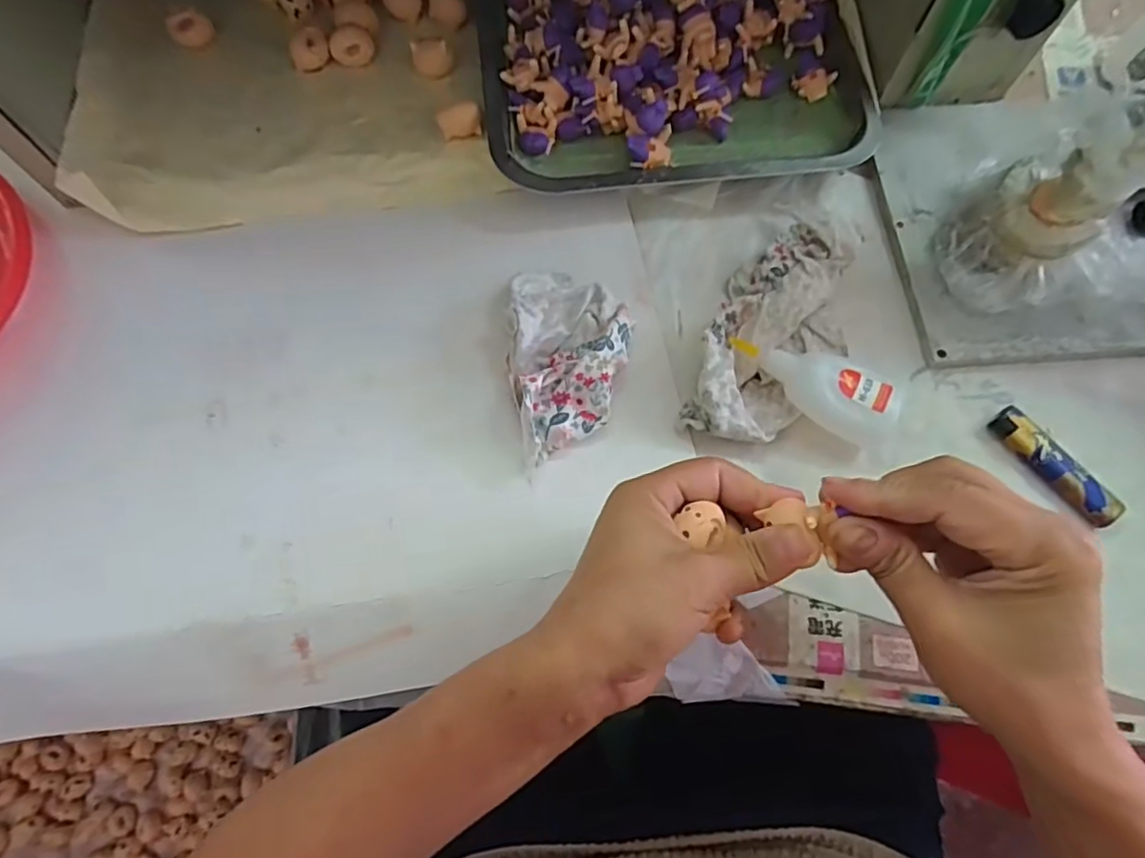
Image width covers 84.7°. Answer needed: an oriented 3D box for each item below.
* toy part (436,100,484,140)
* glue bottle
[{"bbox_3d":[-0.077,-0.210,0.432,0.029,0.022,0.015,-14,69,-6],"label":"toy part"},{"bbox_3d":[0.140,-0.027,0.367,0.097,0.033,0.036,25,71,9],"label":"glue bottle"}]

